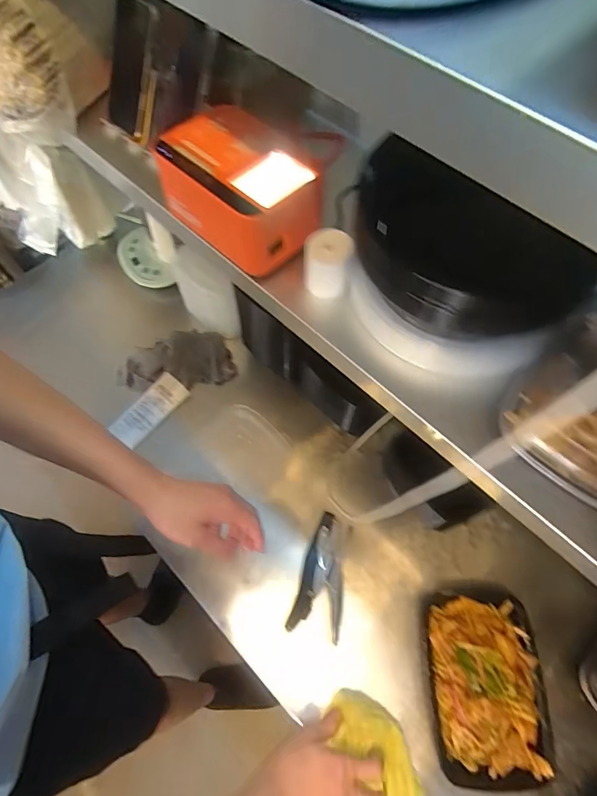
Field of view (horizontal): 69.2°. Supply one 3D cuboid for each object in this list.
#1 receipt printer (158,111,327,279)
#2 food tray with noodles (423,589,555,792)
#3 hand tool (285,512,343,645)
[{"bbox_3d":[-0.061,-0.232,0.491,0.175,0.083,0.116,42,73,18],"label":"receipt printer"},{"bbox_3d":[0.230,0.349,0.536,0.136,0.064,0.204,-1,65,1],"label":"food tray with noodles"},{"bbox_3d":[0.035,0.245,0.608,0.067,0.013,0.158,10,66,6],"label":"hand tool"}]

